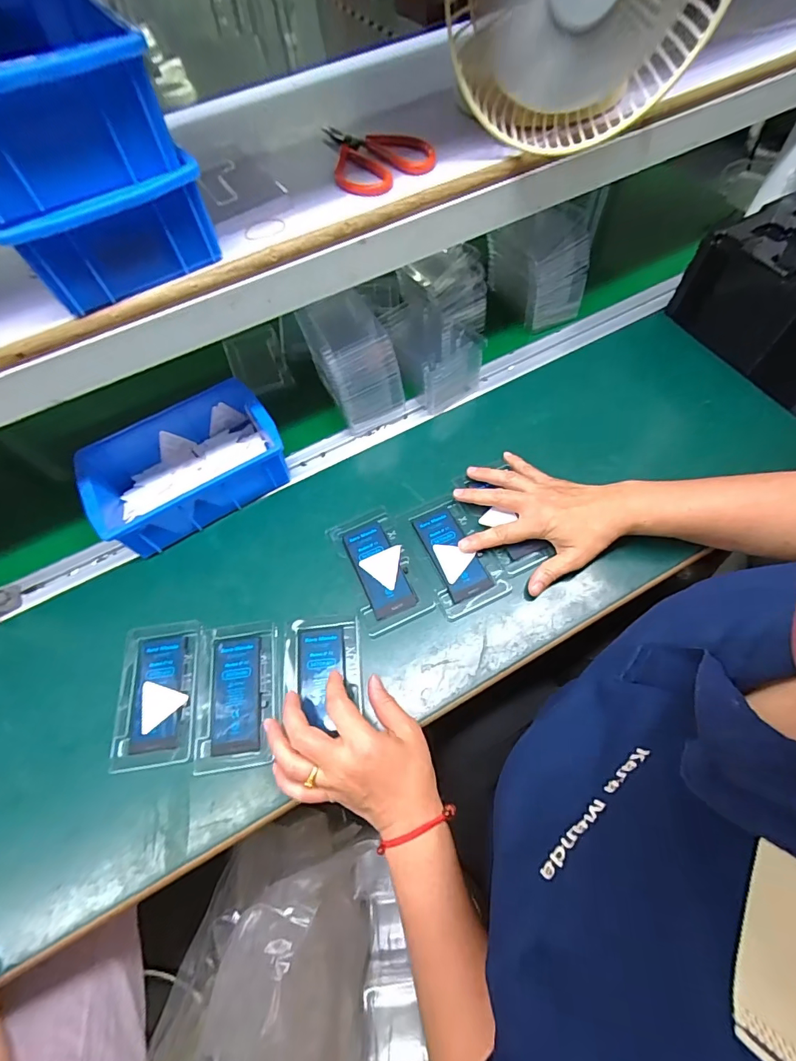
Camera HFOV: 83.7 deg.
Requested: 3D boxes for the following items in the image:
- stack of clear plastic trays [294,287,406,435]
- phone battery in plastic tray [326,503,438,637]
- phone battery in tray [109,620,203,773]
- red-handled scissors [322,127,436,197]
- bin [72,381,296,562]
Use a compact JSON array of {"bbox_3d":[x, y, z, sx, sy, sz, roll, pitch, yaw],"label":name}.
[{"bbox_3d":[-0.052,-0.196,0.519,0.093,0.128,0.092,-18,63,-6],"label":"stack of clear plastic trays"},{"bbox_3d":[-0.017,0.037,0.464,0.076,0.008,0.128,-23,64,-8],"label":"phone battery in plastic tray"},{"bbox_3d":[-0.227,0.151,0.419,0.075,0.010,0.126,-7,63,0],"label":"phone battery in tray"},{"bbox_3d":[-0.030,-0.346,0.405,0.084,0.012,0.117,-31,64,-11],"label":"red-handled scissors"},{"bbox_3d":[-0.237,-0.073,0.505,0.198,0.064,0.132,-32,66,-12],"label":"bin"}]

